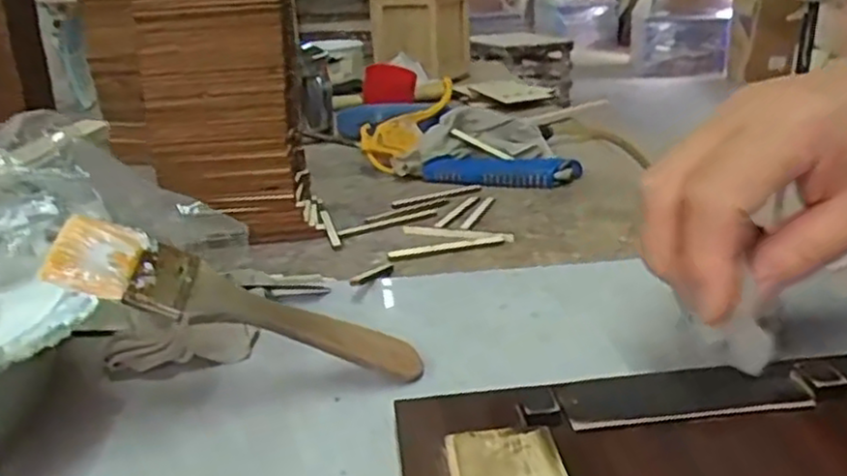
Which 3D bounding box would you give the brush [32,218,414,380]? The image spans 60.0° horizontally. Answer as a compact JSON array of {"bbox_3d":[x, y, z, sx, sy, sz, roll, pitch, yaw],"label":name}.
[{"bbox_3d":[-0.069,0.028,0.291,0.147,0.008,0.042,24,27,-16],"label":"brush"}]

